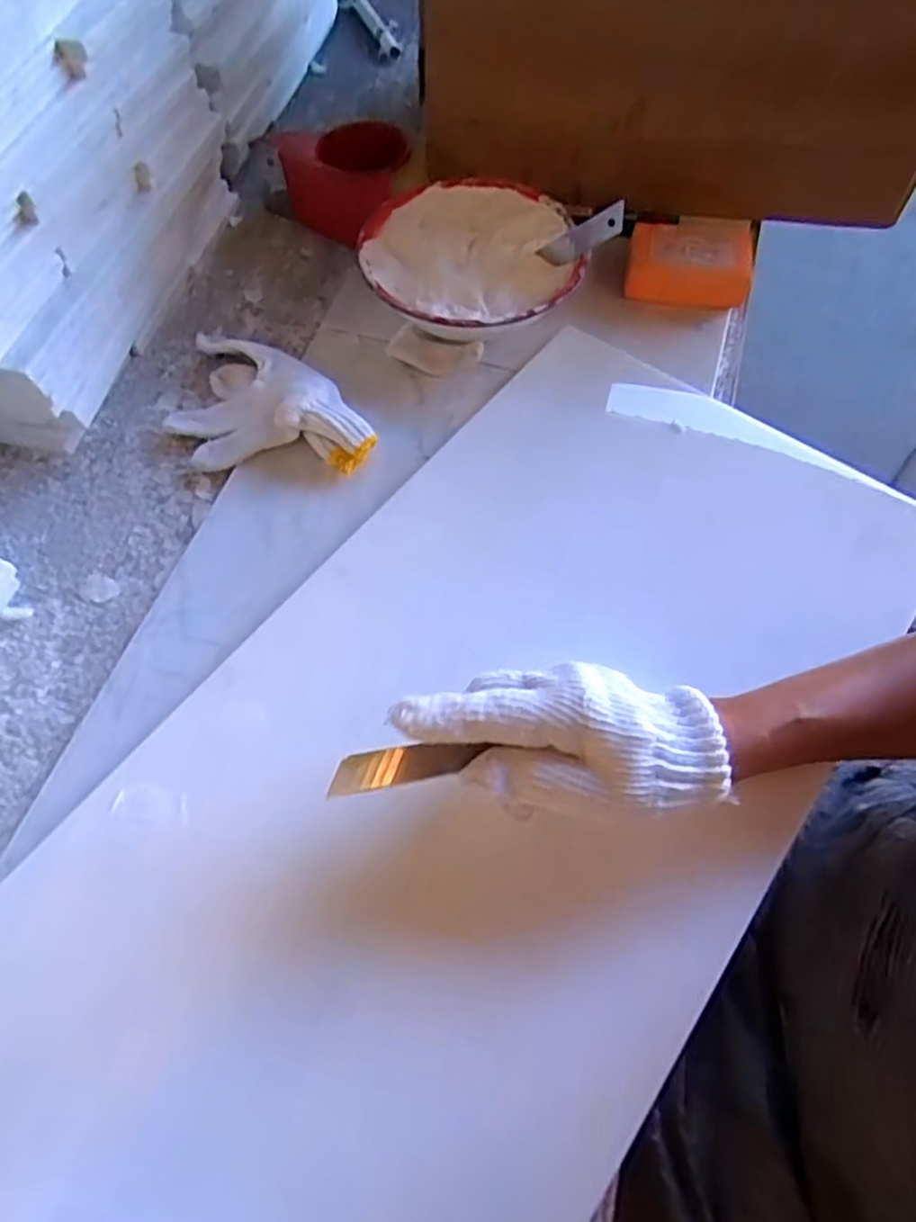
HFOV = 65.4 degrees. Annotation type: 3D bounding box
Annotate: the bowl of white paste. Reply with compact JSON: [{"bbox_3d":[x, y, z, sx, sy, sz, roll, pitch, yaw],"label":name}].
[{"bbox_3d":[0.009,-0.261,0.548,0.156,0.047,0.160,0,64,0],"label":"bowl of white paste"}]

